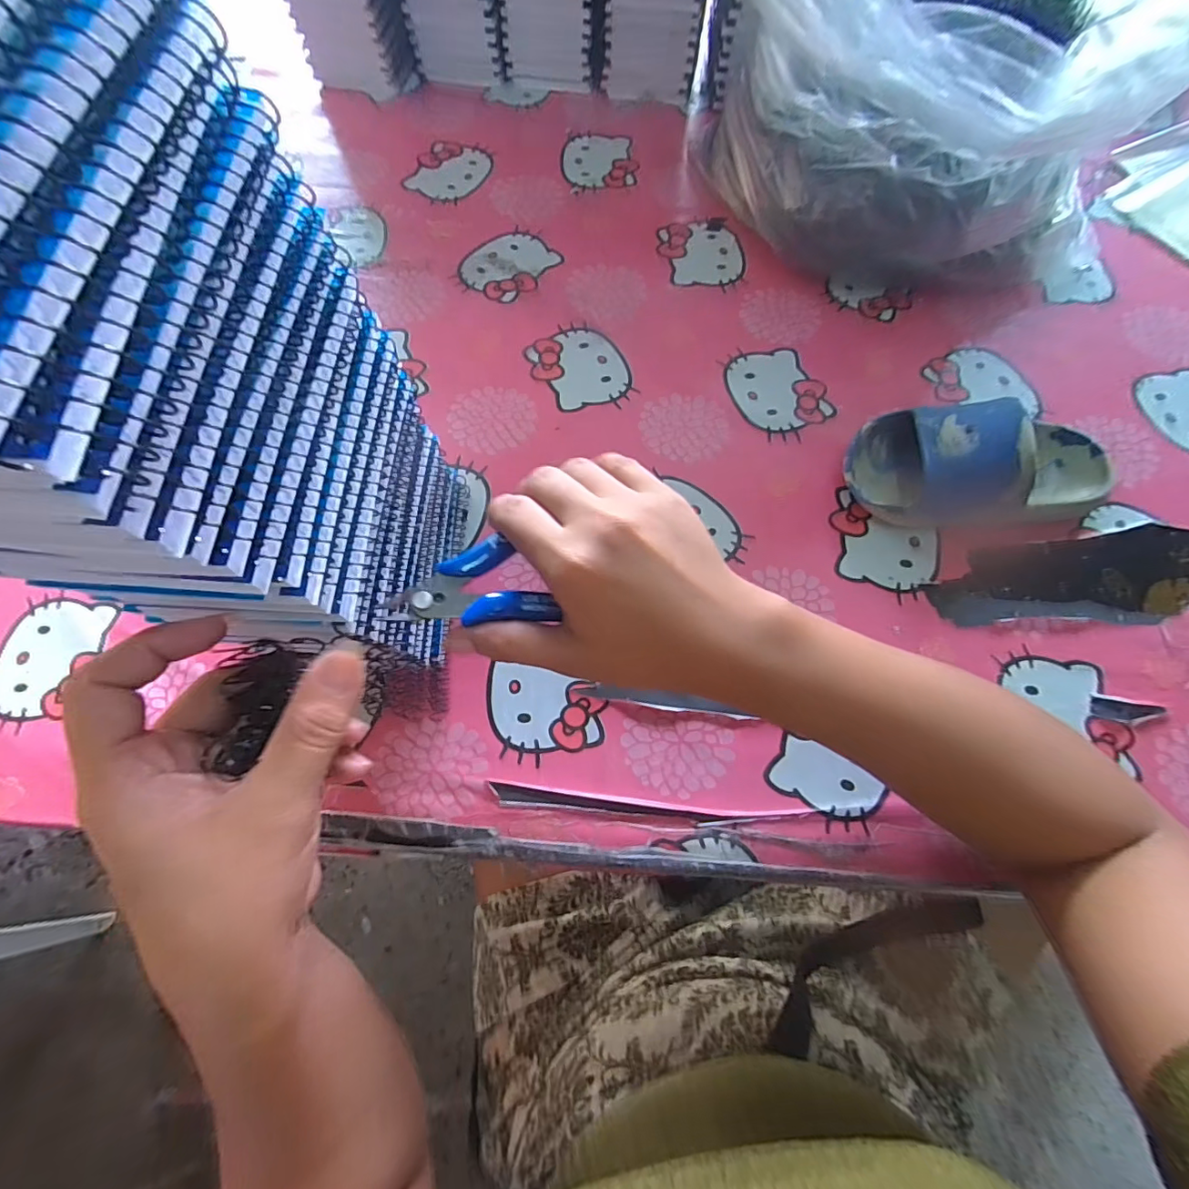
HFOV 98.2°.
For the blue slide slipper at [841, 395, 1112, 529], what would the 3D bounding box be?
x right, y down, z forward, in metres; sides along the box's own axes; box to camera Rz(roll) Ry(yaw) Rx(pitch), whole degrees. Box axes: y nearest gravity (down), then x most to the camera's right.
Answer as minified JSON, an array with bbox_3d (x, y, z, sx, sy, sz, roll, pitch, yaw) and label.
[{"bbox_3d":[0.262,-0.090,0.345,0.168,0.063,0.078,1,69,0],"label":"blue slide slipper"}]

